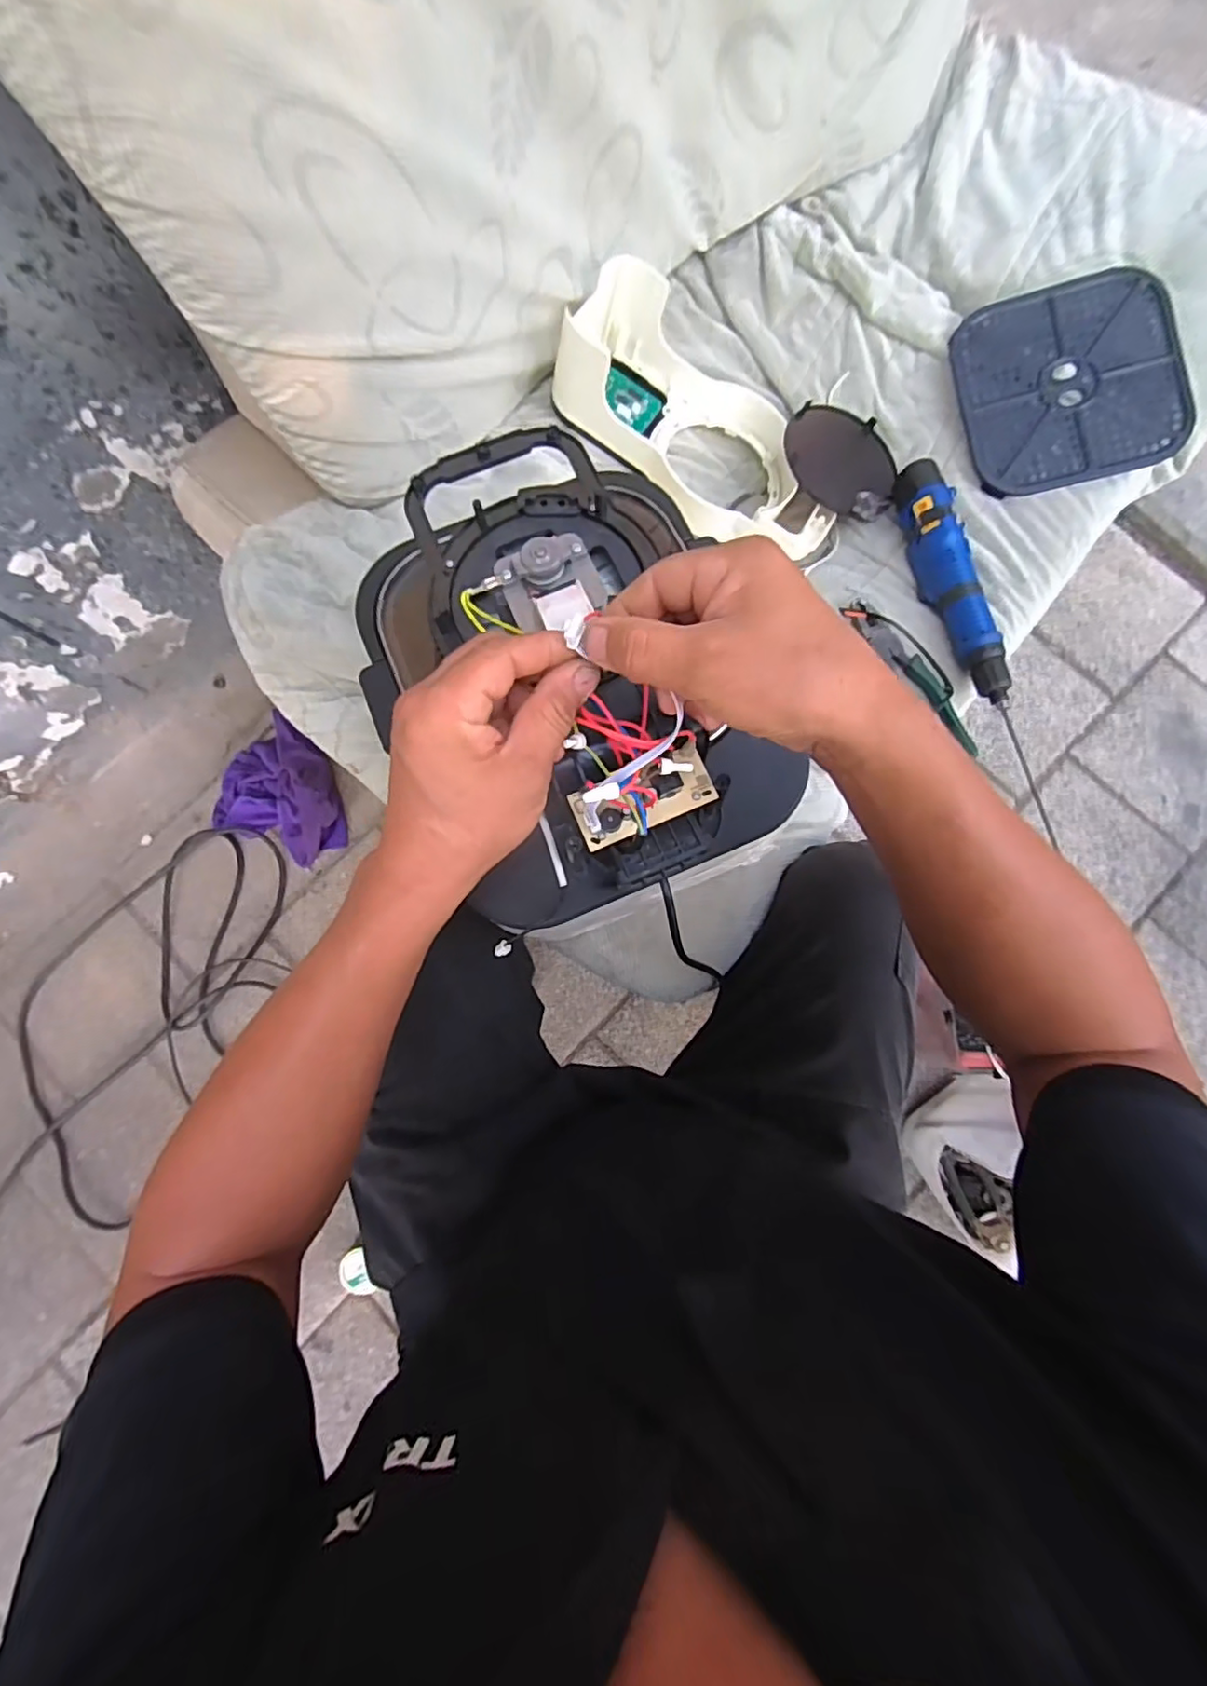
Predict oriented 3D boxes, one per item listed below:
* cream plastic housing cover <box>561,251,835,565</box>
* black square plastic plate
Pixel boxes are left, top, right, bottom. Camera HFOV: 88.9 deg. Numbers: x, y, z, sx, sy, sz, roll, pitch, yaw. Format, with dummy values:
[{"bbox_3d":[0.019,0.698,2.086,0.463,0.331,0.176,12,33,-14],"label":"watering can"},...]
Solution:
[{"bbox_3d":[0.112,-0.445,0.640,0.321,0.105,0.180,40,83,8],"label":"cream plastic housing cover"},{"bbox_3d":[0.493,-0.490,0.652,0.201,0.011,0.210,-11,88,14],"label":"black square plastic plate"}]

